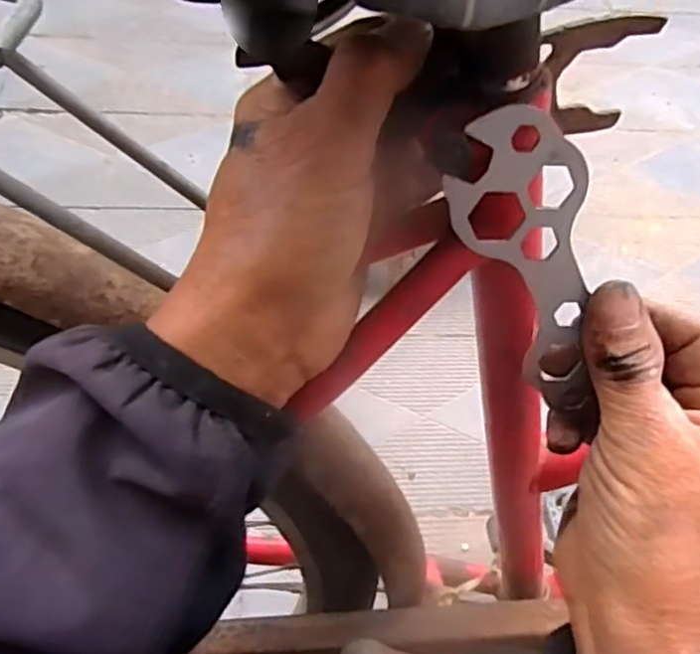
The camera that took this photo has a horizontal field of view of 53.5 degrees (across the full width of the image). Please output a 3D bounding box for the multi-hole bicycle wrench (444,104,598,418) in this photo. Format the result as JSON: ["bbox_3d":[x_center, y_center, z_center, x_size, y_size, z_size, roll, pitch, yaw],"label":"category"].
[{"bbox_3d":[0.063,-0.016,0.240,0.043,0.122,0.005,-15,31,5],"label":"multi-hole bicycle wrench"}]

